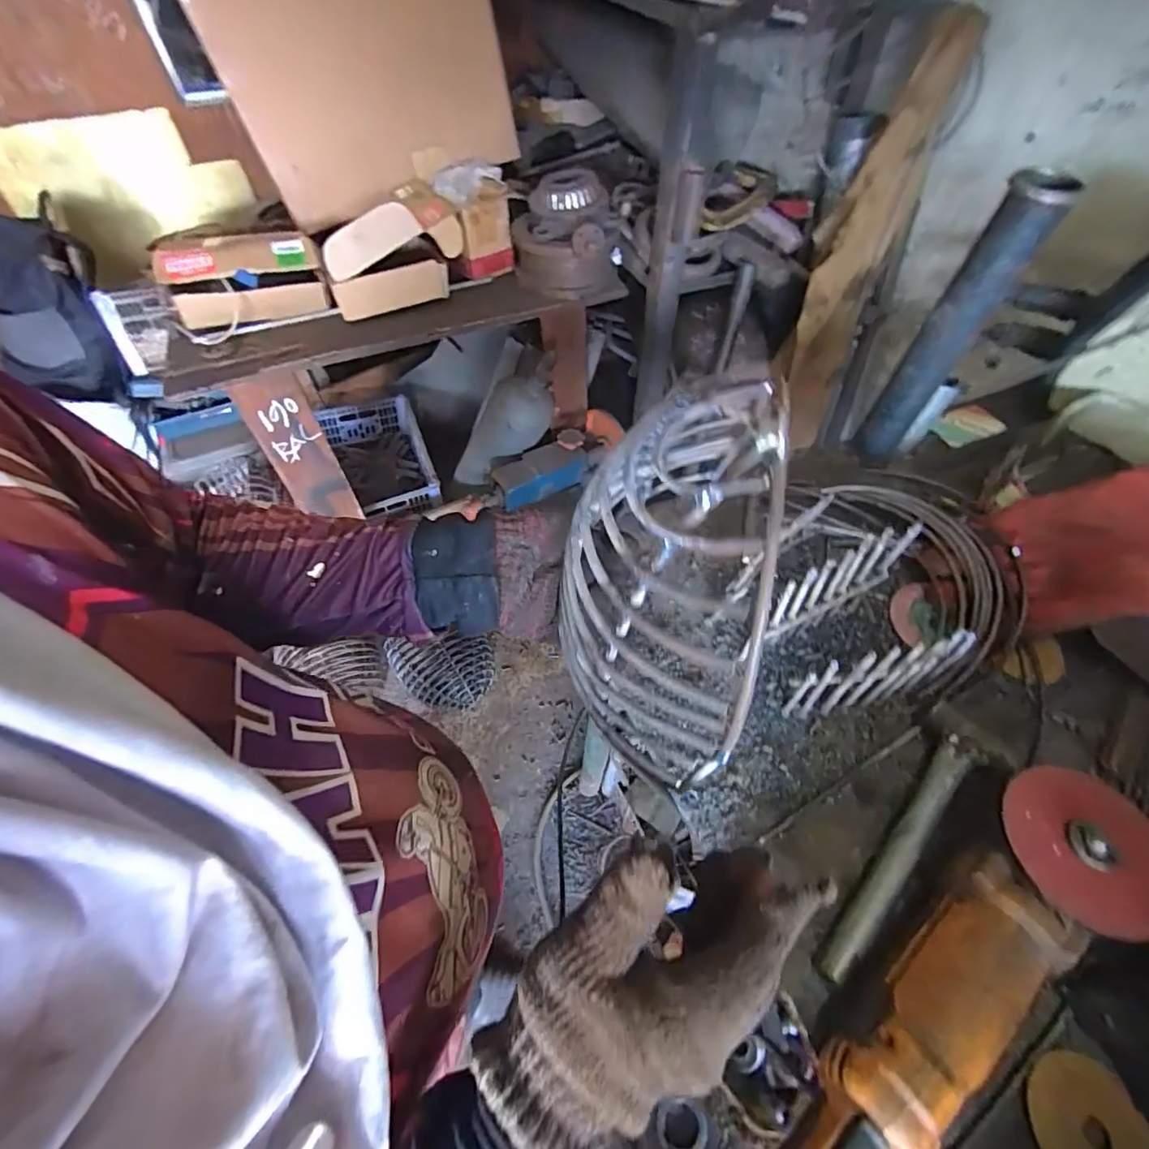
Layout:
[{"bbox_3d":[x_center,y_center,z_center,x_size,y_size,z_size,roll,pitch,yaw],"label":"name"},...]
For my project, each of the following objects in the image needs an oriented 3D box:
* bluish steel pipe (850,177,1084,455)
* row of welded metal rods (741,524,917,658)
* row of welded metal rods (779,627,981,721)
[{"bbox_3d":[0.371,-0.232,0.545,0.061,0.292,0.056,28,59,19],"label":"bluish steel pipe"},{"bbox_3d":[0.222,0.010,0.463,0.161,0.079,0.024,-27,58,-18],"label":"row of welded metal rods"},{"bbox_3d":[0.253,0.085,0.447,0.136,0.090,0.017,-10,55,-6],"label":"row of welded metal rods"}]

